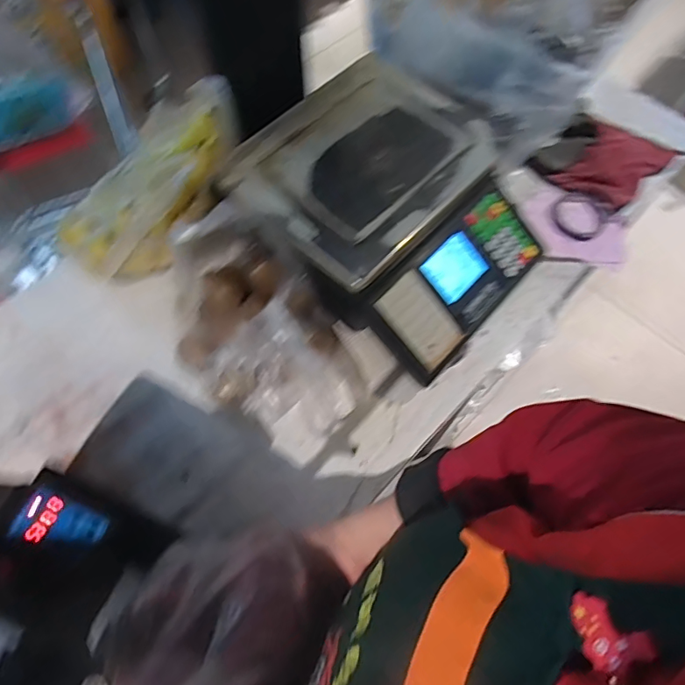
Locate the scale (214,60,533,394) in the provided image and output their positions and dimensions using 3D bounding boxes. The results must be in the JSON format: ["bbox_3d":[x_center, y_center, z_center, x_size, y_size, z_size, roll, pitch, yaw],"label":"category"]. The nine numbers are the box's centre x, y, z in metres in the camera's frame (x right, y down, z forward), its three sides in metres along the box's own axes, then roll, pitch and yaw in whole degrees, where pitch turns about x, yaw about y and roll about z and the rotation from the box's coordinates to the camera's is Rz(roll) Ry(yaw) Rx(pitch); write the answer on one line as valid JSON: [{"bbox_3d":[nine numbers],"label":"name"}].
[{"bbox_3d":[0.076,-0.191,0.747,0.409,0.137,0.345,42,71,17],"label":"scale"}]

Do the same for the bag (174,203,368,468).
[{"bbox_3d":[-0.114,-0.002,0.695,0.190,0.151,0.305,-37,71,-16],"label":"bag"}]

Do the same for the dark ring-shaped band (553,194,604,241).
[{"bbox_3d":[0.415,-0.223,0.864,0.093,0.015,0.086,0,65,-1],"label":"dark ring-shaped band"}]

